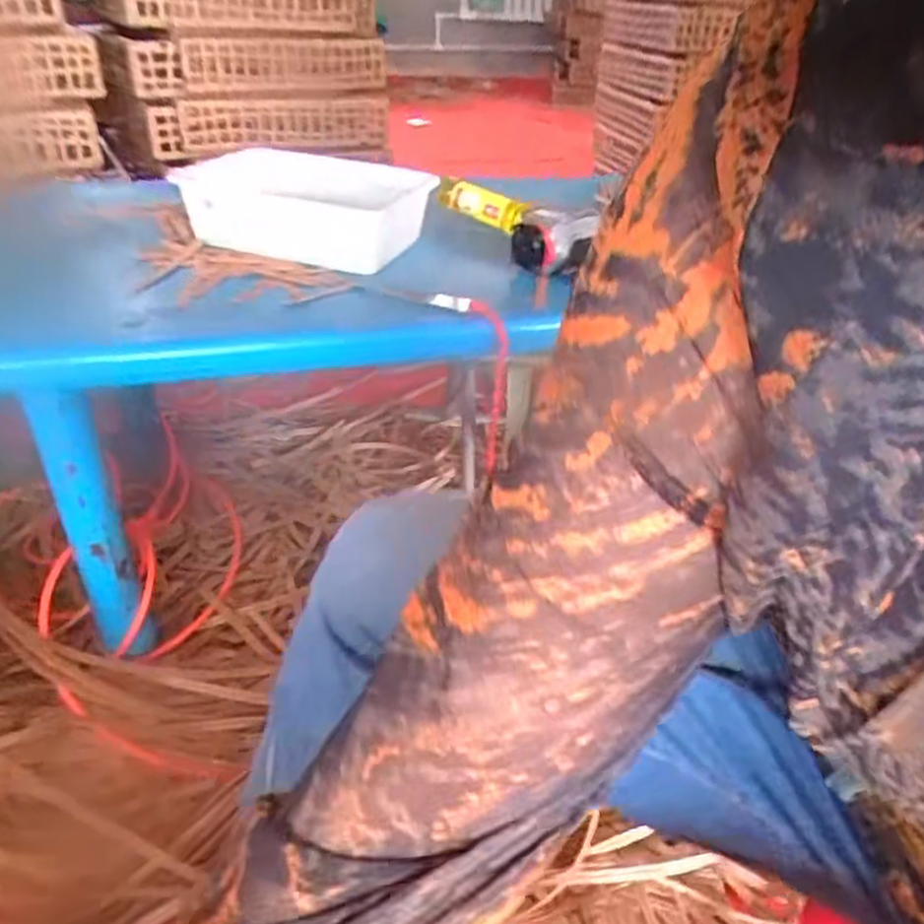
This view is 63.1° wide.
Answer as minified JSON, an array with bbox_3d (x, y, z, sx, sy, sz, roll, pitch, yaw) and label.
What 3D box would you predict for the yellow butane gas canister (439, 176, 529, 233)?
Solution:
[{"bbox_3d":[0.024,-0.318,0.928,0.110,0.041,0.038,16,32,-12],"label":"yellow butane gas canister"}]

